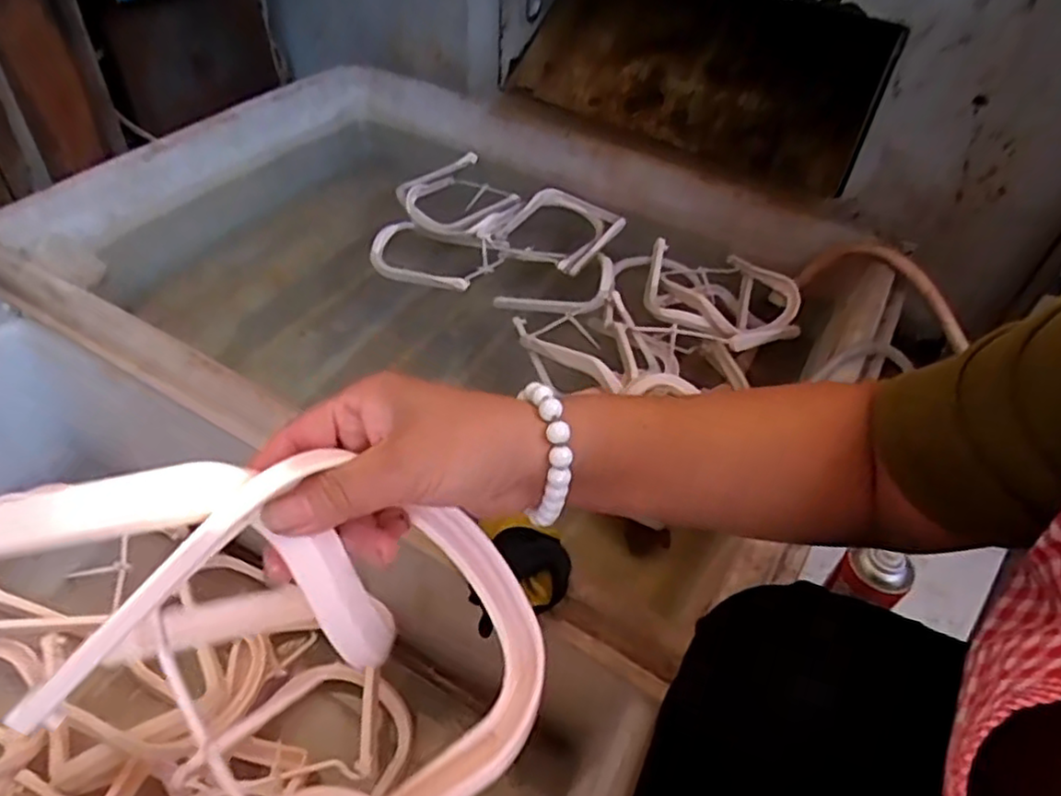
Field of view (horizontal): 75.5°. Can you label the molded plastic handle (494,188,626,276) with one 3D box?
[{"bbox_3d":[0.064,-0.329,1.269,0.213,0.049,0.247,33,52,25],"label":"molded plastic handle"}]

